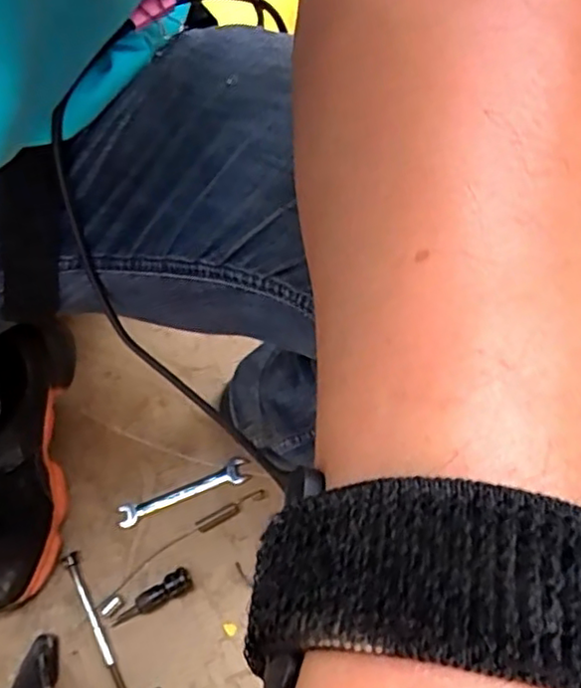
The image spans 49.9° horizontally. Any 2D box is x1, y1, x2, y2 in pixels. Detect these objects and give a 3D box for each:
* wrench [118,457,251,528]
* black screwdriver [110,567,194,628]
[{"bbox_3d":[-0.104,0.143,0.605,0.129,0.012,0.023,-20,65,-6],"label":"wrench"},{"bbox_3d":[-0.124,0.231,0.562,0.078,0.021,0.020,-33,67,2],"label":"black screwdriver"}]

